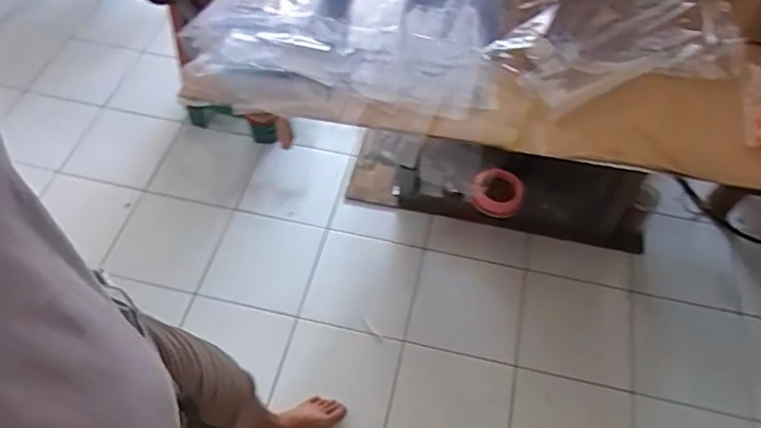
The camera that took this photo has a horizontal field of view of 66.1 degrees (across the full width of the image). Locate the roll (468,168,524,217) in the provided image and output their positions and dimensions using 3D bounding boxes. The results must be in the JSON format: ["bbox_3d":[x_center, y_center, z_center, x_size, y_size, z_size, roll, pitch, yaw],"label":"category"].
[{"bbox_3d":[0.349,-0.064,1.754,0.160,0.140,0.037,20,18,3],"label":"roll"}]

